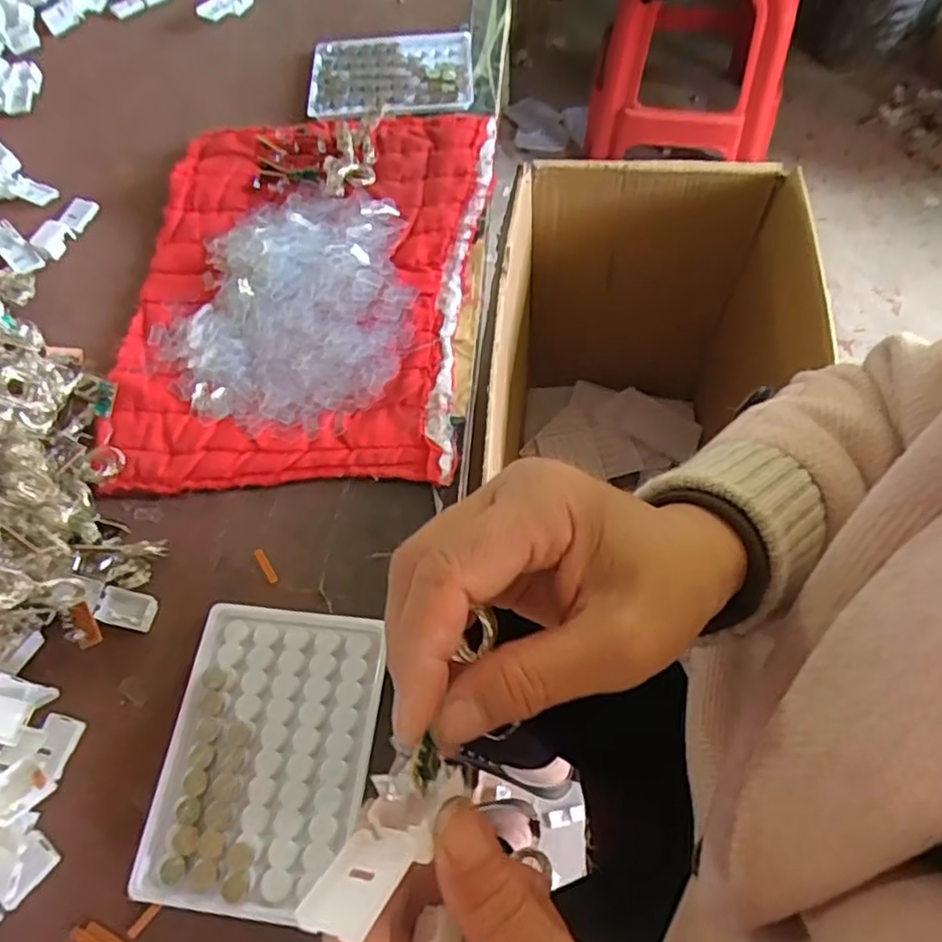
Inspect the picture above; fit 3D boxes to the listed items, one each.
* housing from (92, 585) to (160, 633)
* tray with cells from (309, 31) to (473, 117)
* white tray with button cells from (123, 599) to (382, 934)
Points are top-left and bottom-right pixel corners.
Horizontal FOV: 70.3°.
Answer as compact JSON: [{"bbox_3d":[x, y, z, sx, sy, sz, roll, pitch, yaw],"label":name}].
[{"bbox_3d":[-0.180,0.072,0.351,0.028,0.009,0.019,11,65,8],"label":"housing"},{"bbox_3d":[-0.065,-0.320,0.535,0.129,0.008,0.095,1,64,3],"label":"tray with cells"},{"bbox_3d":[-0.095,0.132,0.316,0.092,0.016,0.129,6,65,5],"label":"white tray with button cells"}]

